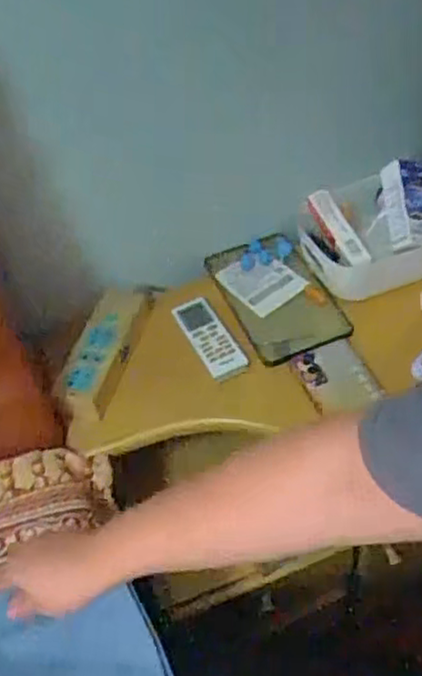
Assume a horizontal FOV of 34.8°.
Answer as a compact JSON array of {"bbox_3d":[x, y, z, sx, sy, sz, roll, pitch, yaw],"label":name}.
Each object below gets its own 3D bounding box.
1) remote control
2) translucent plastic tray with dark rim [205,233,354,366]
[{"bbox_3d":[-0.003,-0.002,0.796,0.043,0.016,0.118,-24,50,-13],"label":"remote control"},{"bbox_3d":[0.080,-0.054,0.841,0.120,0.020,0.194,-18,52,-12],"label":"translucent plastic tray with dark rim"}]

